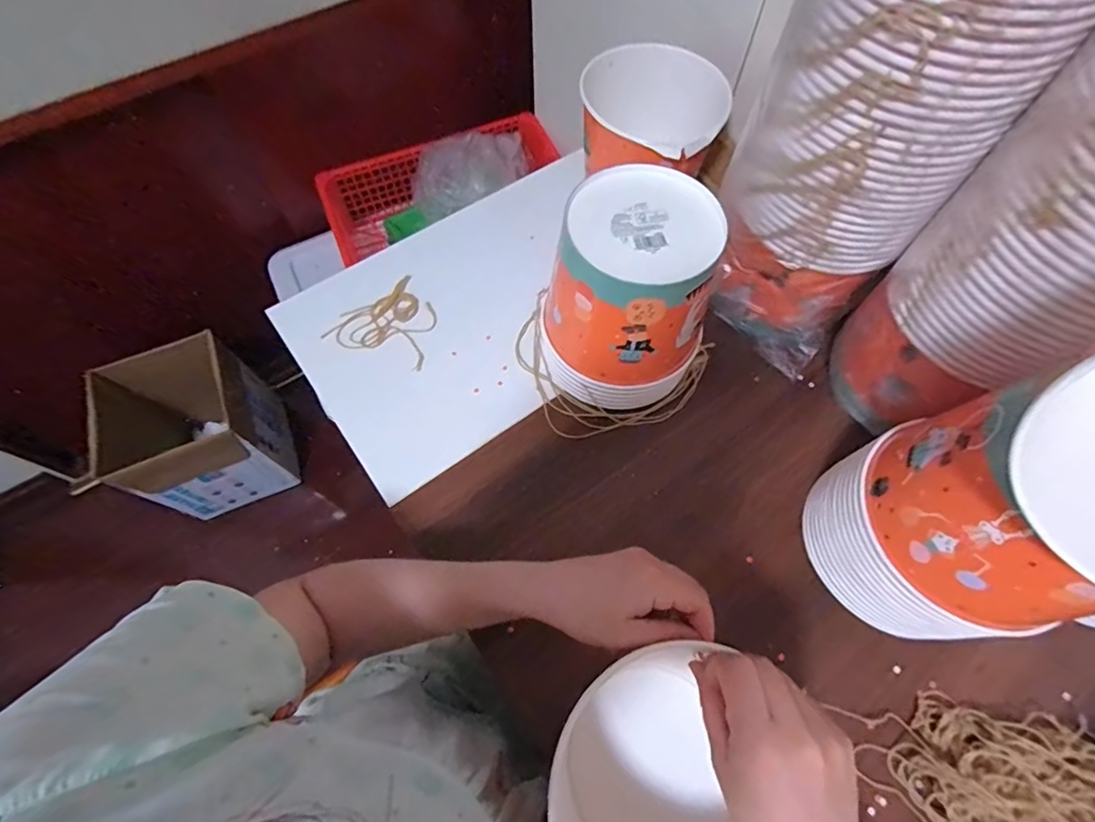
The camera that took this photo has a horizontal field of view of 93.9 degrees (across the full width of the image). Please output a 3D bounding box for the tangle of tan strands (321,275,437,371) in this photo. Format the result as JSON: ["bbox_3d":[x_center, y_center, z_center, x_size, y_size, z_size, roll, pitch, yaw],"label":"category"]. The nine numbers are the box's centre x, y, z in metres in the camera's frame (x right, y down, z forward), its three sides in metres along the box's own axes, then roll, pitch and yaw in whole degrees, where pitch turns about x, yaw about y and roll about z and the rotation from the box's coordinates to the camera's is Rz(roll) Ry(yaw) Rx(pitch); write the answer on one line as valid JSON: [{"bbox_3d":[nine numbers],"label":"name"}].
[{"bbox_3d":[-0.175,-0.107,0.571,0.107,0.009,0.104,15,66,5],"label":"tangle of tan strands"}]

